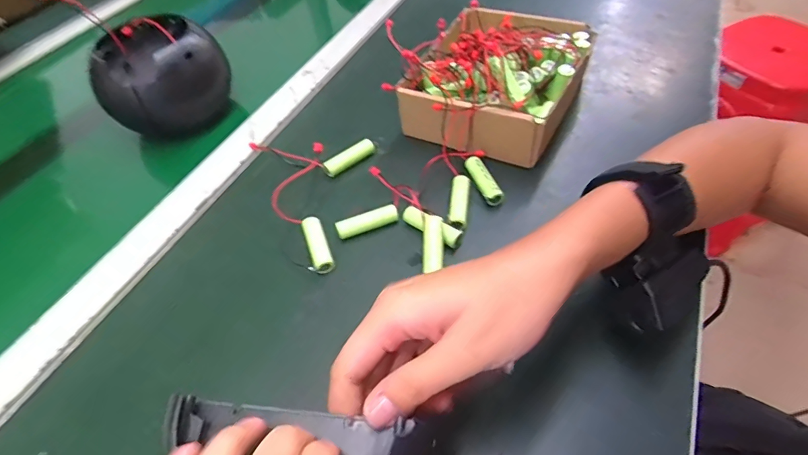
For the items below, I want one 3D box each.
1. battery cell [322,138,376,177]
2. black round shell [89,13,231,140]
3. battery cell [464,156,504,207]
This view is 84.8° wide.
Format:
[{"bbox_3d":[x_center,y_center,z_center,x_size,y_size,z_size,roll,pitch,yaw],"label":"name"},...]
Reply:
[{"bbox_3d":[-0.052,-0.067,0.418,0.054,0.011,0.014,-35,56,-21],"label":"battery cell"},{"bbox_3d":[-0.254,-0.155,0.475,0.097,0.106,0.117,12,53,15],"label":"black round shell"},{"bbox_3d":[0.068,-0.041,0.379,0.015,0.013,0.052,-16,51,-7],"label":"battery cell"}]

